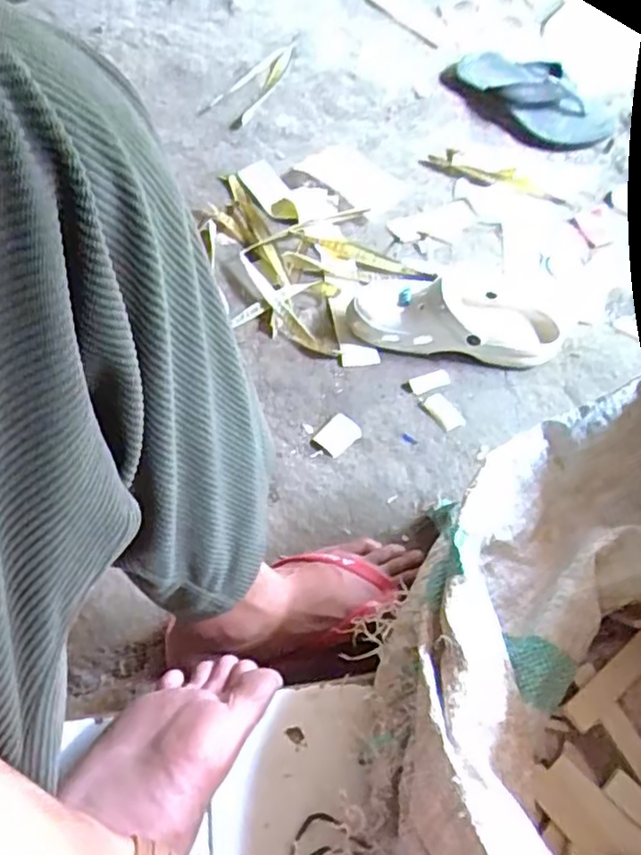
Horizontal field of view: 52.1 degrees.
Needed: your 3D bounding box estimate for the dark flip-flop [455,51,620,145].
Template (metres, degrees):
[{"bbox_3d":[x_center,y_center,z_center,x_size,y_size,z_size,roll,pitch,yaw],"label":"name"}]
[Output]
[{"bbox_3d":[0.307,-0.497,0.977,0.265,0.060,0.085,36,67,16],"label":"dark flip-flop"}]

